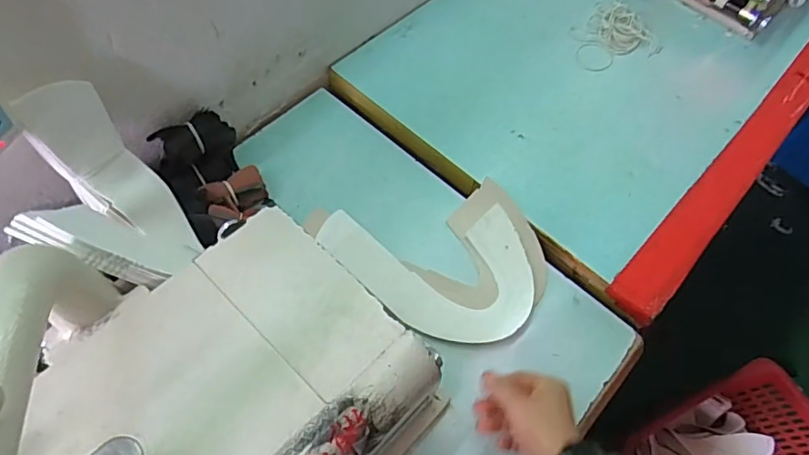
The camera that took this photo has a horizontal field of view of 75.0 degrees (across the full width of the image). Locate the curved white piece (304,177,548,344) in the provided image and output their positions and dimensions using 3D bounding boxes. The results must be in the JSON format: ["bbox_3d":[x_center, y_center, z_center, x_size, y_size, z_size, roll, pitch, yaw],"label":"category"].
[{"bbox_3d":[0.035,0.047,0.626,0.262,0.015,0.192,-9,63,-10],"label":"curved white piece"}]

